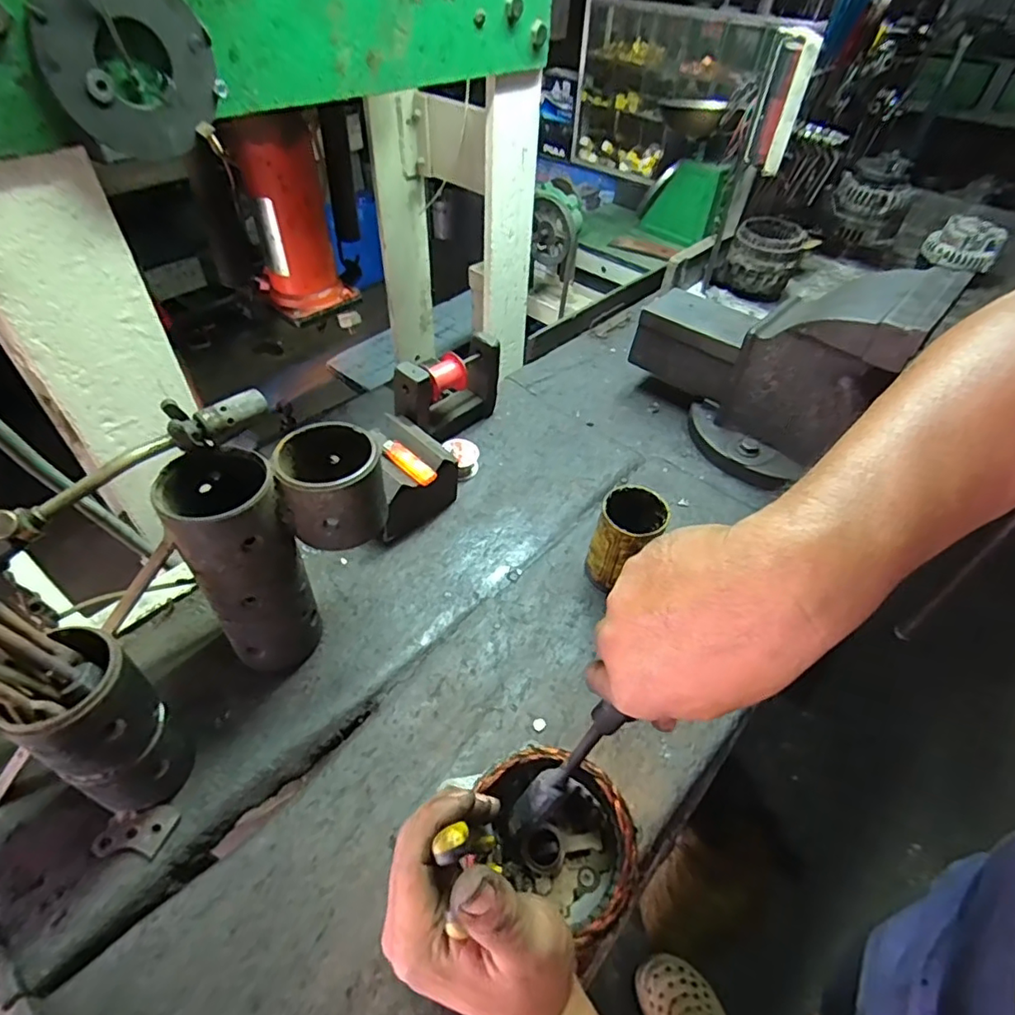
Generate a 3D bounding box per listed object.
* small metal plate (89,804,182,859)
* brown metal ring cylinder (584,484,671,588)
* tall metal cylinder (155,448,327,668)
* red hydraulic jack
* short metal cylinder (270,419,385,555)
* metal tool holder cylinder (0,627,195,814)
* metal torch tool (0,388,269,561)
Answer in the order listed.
[{"bbox_3d":[-0.314,0.273,0.474,0.057,0.004,0.037,7,59,-5],"label":"small metal plate"},{"bbox_3d":[0.138,0.039,0.658,0.073,0.115,0.082,19,48,14],"label":"brown metal ring cylinder"},{"bbox_3d":[-0.242,0.055,0.529,0.088,0.217,0.100,-28,54,-27],"label":"tall metal cylinder"},{"bbox_3d":[-0.314,-0.419,0.812,0.117,0.244,0.119,36,54,27],"label":"red hydraulic jack"},{"bbox_3d":[-0.153,-0.017,0.499,0.085,0.079,0.082,-7,47,-10],"label":"short metal cylinder"},{"bbox_3d":[-0.312,0.178,0.445,0.063,0.172,0.079,23,49,18],"label":"metal tool holder cylinder"},{"bbox_3d":[-0.294,-0.029,0.430,0.232,0.056,0.033,-31,55,-29],"label":"metal torch tool"}]

